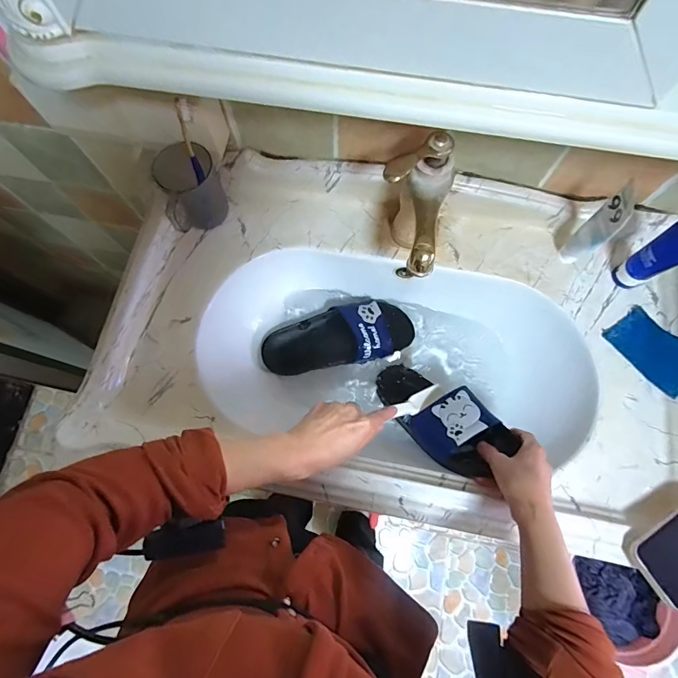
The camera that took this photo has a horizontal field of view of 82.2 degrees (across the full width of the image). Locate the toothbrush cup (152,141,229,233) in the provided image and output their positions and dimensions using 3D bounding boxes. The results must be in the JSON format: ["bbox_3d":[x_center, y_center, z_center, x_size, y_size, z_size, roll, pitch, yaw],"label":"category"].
[{"bbox_3d":[-0.210,-0.212,0.558,0.081,0.121,0.081,0,74,1],"label":"toothbrush cup"}]

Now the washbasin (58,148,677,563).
[{"bbox_3d":[0.073,0.005,0.593,0.773,0.176,0.460,9,74,4],"label":"washbasin"}]

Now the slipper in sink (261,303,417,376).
[{"bbox_3d":[0.000,-0.004,0.647,0.244,0.066,0.096,-9,74,-1],"label":"slipper in sink"}]

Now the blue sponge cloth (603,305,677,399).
[{"bbox_3d":[0.432,0.015,0.529,0.065,0.015,0.116,-44,61,12],"label":"blue sponge cloth"}]

